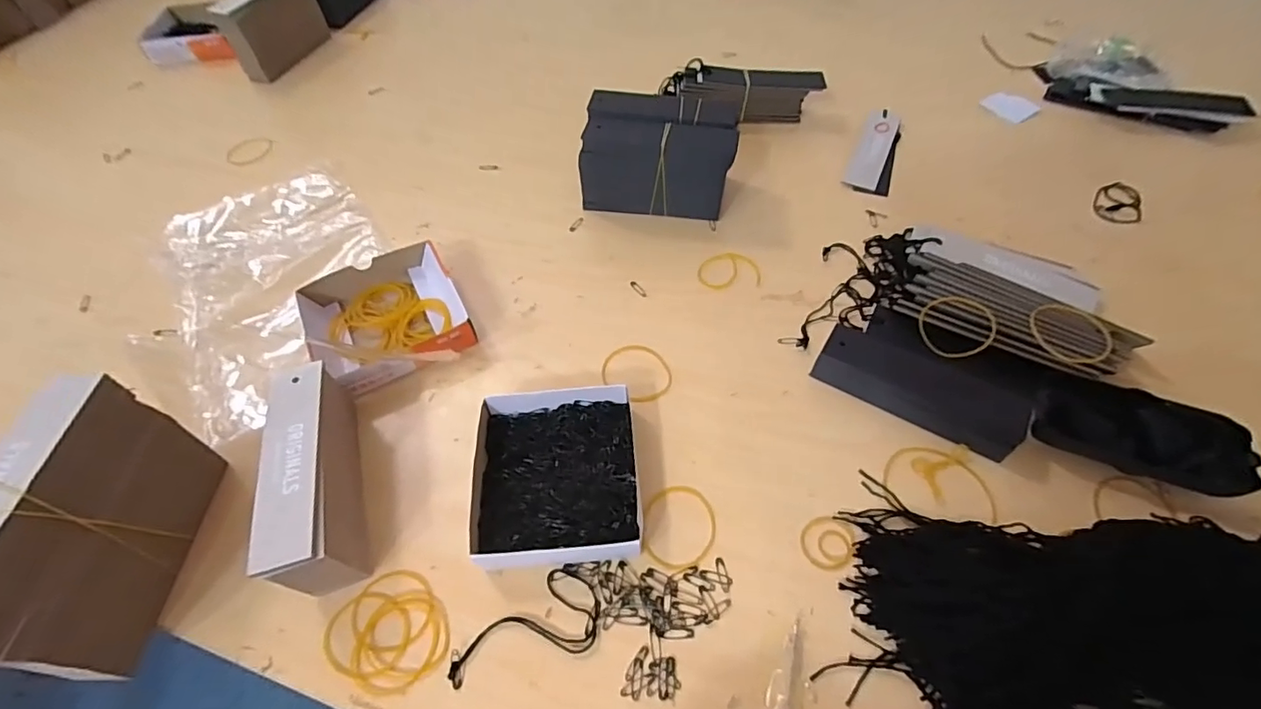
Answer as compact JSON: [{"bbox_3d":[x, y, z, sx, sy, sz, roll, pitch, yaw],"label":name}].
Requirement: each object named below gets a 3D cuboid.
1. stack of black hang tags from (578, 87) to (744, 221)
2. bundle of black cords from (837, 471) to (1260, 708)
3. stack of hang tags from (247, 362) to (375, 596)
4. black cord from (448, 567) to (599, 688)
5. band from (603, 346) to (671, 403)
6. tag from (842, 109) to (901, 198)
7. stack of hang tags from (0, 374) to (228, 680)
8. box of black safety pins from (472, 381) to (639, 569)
[{"bbox_3d":[0.025,-0.175,0.474,0.128,0.080,0.070,4,55,5],"label":"stack of black hang tags"},{"bbox_3d":[0.265,0.156,0.263,0.287,0.024,0.152,8,56,8],"label":"bundle of black cords"},{"bbox_3d":[-0.186,0.074,0.319,0.036,0.059,0.129,-16,56,-9],"label":"stack of hang tags"},{"bbox_3d":[-0.059,0.147,0.295,0.083,0.004,0.044,-12,55,-6],"label":"black cord"},{"bbox_3d":[0.006,0.012,0.388,0.052,0.004,0.044,31,62,22],"label":"band"},{"bbox_3d":[0.242,-0.203,0.528,0.041,0.006,0.131,17,57,14],"label":"tag"},{"bbox_3d":[-0.282,0.091,0.278,0.032,0.108,0.124,1,55,3],"label":"stack of hang tags"},{"bbox_3d":[-0.046,0.073,0.335,0.097,0.024,0.106,-5,55,-1],"label":"box of black safety pins"}]

